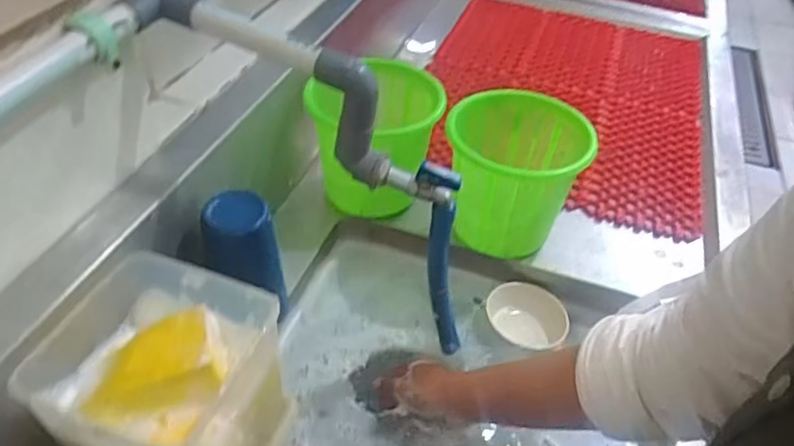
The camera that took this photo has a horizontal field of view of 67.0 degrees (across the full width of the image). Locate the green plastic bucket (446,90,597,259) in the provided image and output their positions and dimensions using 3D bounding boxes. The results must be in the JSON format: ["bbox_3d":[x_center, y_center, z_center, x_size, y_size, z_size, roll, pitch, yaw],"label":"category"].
[{"bbox_3d":[0.135,-0.052,0.707,0.143,0.150,0.144,3,44,-2],"label":"green plastic bucket"}]

